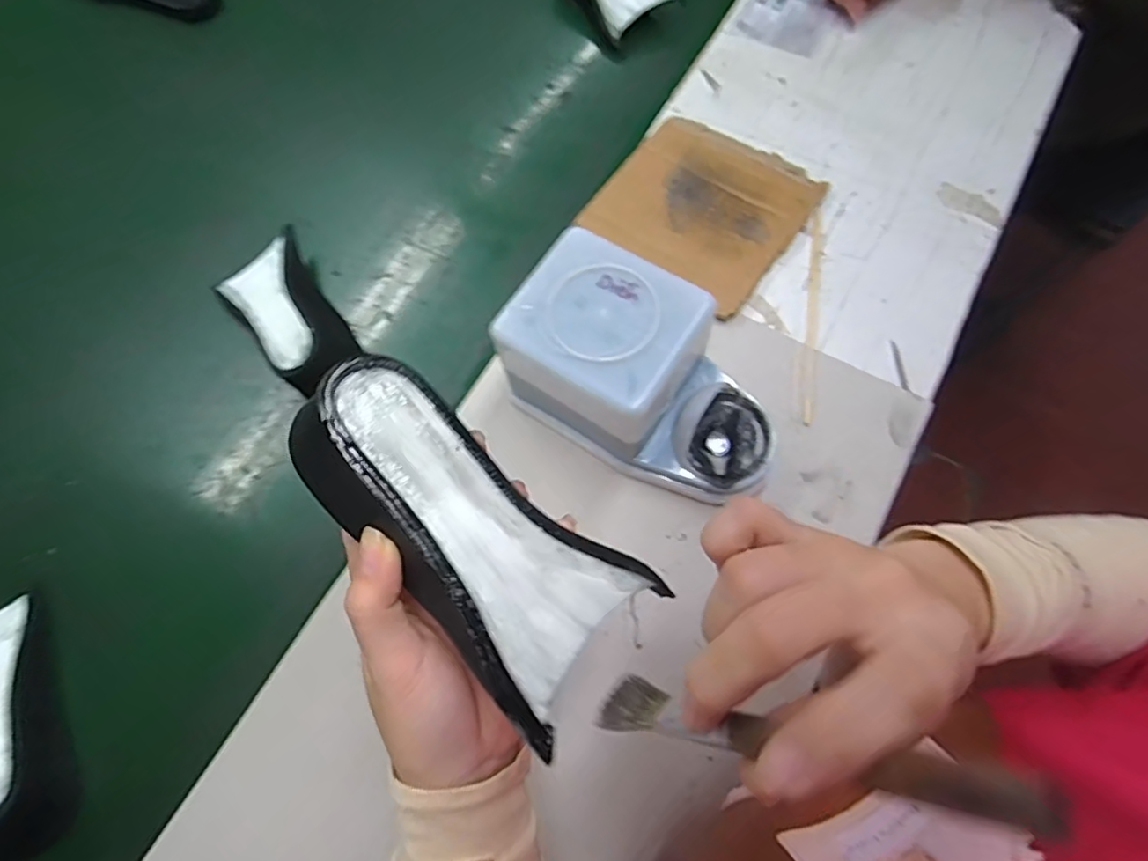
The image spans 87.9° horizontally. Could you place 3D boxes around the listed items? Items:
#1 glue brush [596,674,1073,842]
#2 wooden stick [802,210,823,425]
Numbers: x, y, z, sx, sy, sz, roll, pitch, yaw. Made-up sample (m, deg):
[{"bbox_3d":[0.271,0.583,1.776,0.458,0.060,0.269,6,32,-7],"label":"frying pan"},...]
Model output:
[{"bbox_3d":[0.052,0.088,0.170,0.015,0.148,0.016,18,68,-24],"label":"glue brush"},{"bbox_3d":[0.189,-0.094,0.471,0.010,0.005,0.192,9,70,6],"label":"wooden stick"}]

